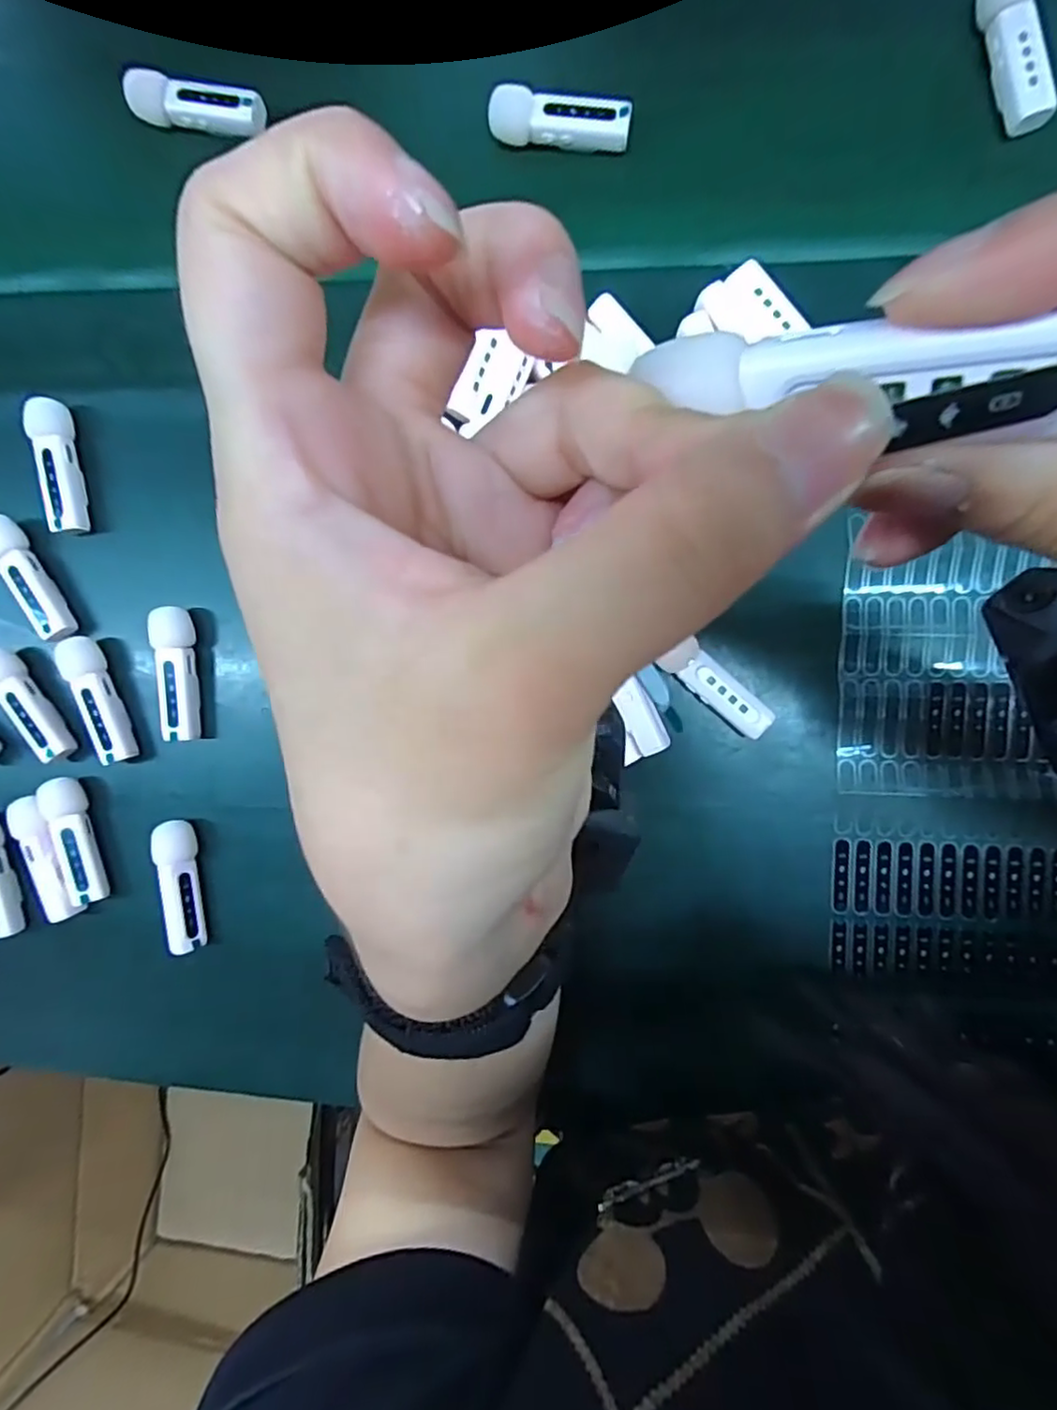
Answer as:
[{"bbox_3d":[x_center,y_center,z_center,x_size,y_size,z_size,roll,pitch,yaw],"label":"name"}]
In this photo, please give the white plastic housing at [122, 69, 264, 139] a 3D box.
[{"bbox_3d":[-0.158,-0.289,0.300,0.068,0.016,0.017,9,91,7],"label":"white plastic housing"}]

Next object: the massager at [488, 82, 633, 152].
[{"bbox_3d":[0.014,-0.264,0.285,0.063,0.017,0.017,12,91,7],"label":"massager"}]

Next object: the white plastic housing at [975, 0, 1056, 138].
[{"bbox_3d":[0.204,-0.275,0.262,0.015,0.016,0.066,-13,88,7],"label":"white plastic housing"}]

